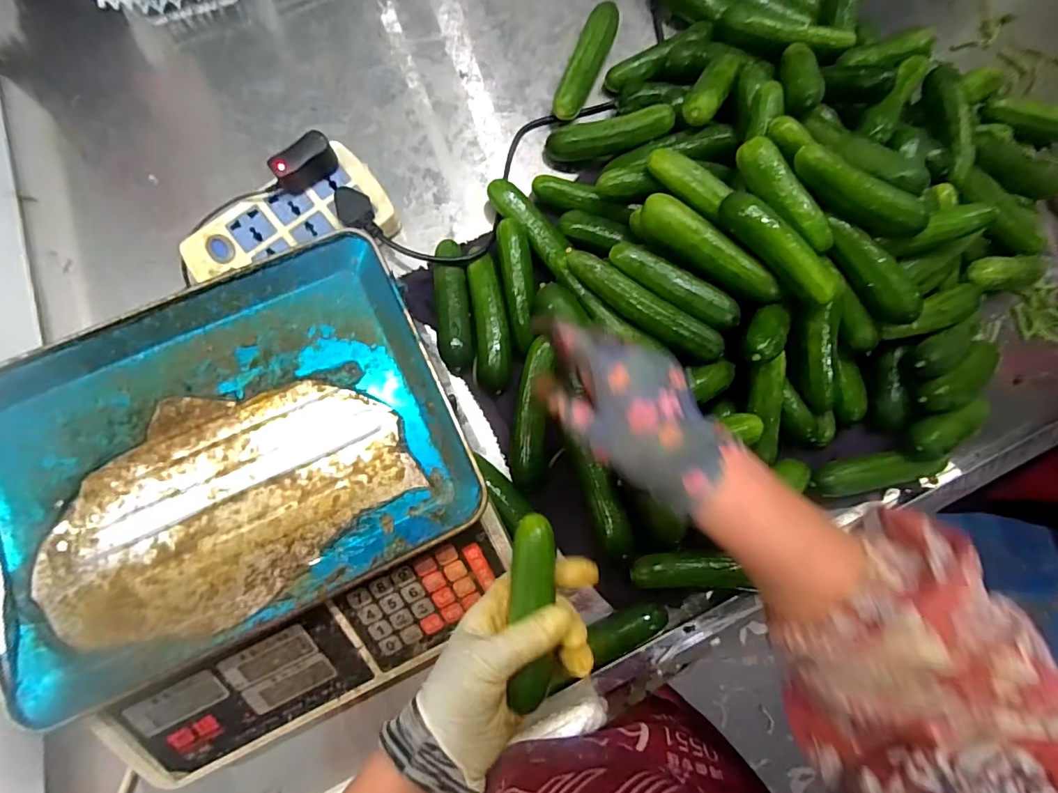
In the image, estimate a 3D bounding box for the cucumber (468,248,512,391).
[{"bbox_3d":[-0.037,-0.072,0.463,0.031,0.034,0.136,-6,83,-4],"label":"cucumber"}]

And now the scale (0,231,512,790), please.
[{"bbox_3d":[-0.201,0.086,0.378,0.325,0.096,0.322,-25,85,-6],"label":"scale"}]

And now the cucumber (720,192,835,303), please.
[{"bbox_3d":[0.200,-0.120,0.396,0.028,0.031,0.112,-41,87,-8],"label":"cucumber"}]

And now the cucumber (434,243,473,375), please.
[{"bbox_3d":[-0.071,-0.084,0.460,0.031,0.034,0.120,-5,83,-4],"label":"cucumber"}]

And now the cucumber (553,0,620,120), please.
[{"bbox_3d":[0.059,-0.340,0.505,0.030,0.033,0.132,22,82,0],"label":"cucumber"}]

